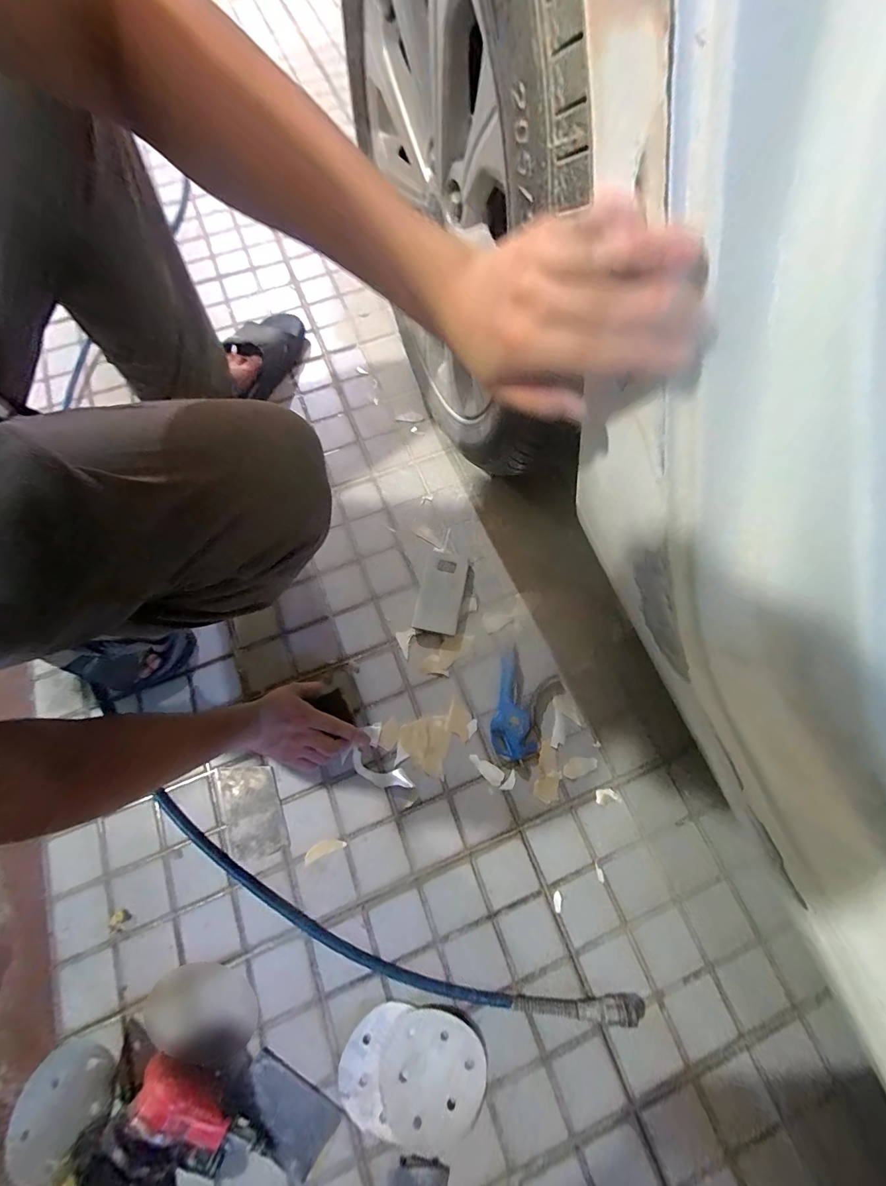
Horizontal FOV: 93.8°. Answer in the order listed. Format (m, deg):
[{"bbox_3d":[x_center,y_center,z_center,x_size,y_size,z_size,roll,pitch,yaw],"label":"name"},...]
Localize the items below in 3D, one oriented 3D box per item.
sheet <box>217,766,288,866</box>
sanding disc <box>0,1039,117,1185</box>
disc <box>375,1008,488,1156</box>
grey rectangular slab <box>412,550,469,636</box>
[{"bbox_3d":[-0.261,0.297,0.568,0.075,0.004,0.118,-16,72,-7],"label":"sheet"},{"bbox_3d":[-0.396,0.529,0.429,0.093,0.098,0.010,19,99,5],"label":"sanding disc"},{"bbox_3d":[-0.015,0.548,0.468,0.114,0.011,0.118,-3,65,6],"label":"disc"},{"bbox_3d":[-0.002,-0.002,0.658,0.066,0.017,0.131,11,72,5],"label":"grey rectangular slab"}]

